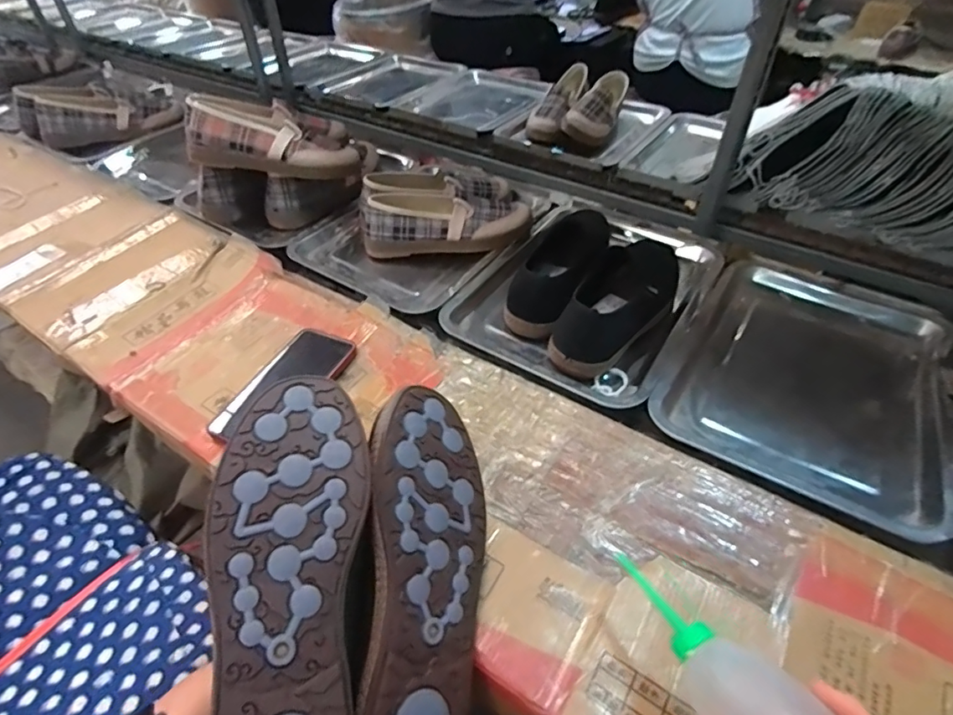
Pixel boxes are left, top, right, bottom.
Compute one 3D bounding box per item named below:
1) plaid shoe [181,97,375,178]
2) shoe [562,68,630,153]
[{"bbox_3d":[-0.289,-0.322,0.782,0.258,0.074,0.111,5,41,-21],"label":"plaid shoe"},{"bbox_3d":[0.254,-0.524,1.088,0.091,0.087,0.220,16,46,16],"label":"shoe"}]

